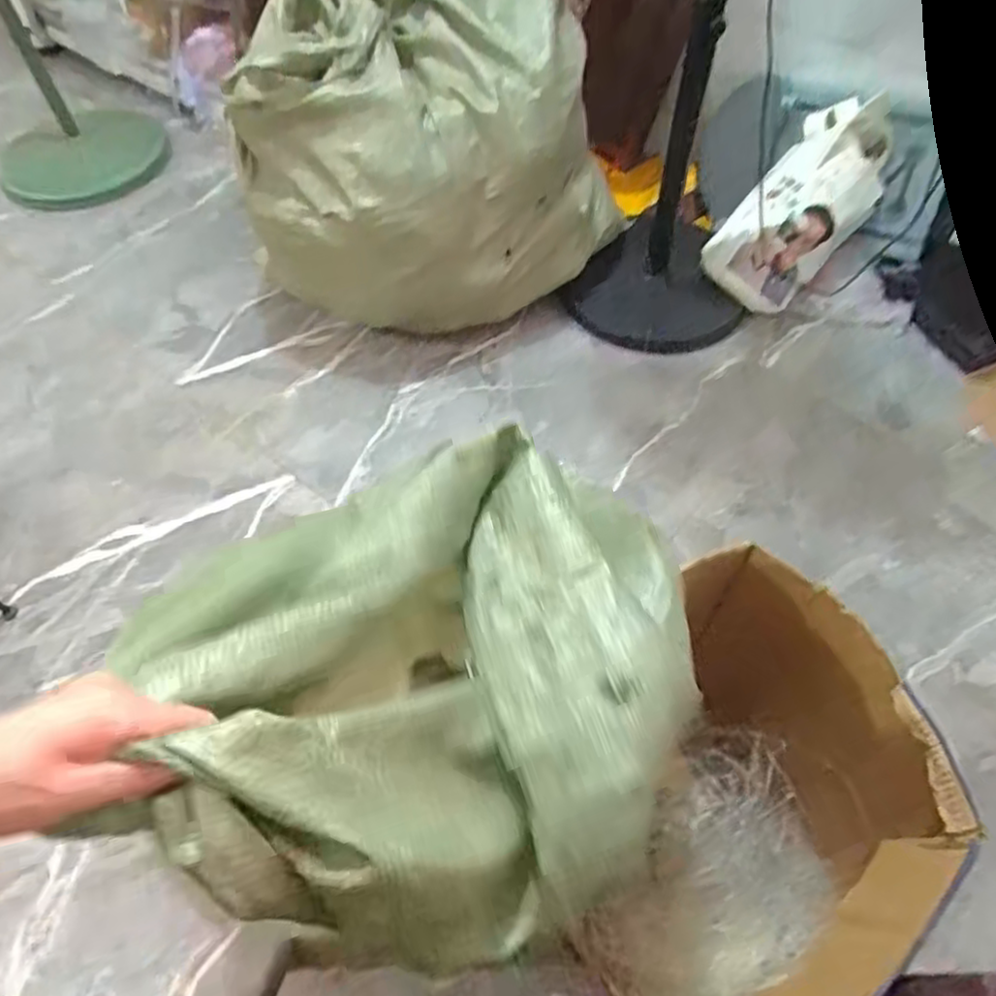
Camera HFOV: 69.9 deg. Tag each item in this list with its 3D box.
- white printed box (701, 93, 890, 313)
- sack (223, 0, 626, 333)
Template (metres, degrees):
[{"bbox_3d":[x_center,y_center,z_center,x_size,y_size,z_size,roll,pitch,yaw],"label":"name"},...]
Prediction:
[{"bbox_3d":[0.621,-0.598,1.450,0.207,0.128,0.426,44,104,25],"label":"white printed box"},{"bbox_3d":[-0.161,-0.717,1.414,0.662,0.518,0.587,-24,58,-14],"label":"sack"}]

